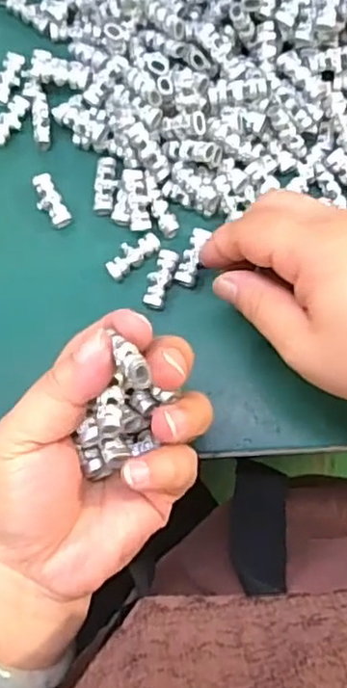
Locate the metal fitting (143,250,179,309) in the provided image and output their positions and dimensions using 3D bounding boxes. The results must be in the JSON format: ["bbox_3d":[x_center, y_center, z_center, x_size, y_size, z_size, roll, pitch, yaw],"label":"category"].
[{"bbox_3d":[-0.007,-0.034,0.330,0.011,0.004,0.031,20,78,6],"label":"metal fitting"}]

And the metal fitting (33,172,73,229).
[{"bbox_3d":[-0.066,-0.076,0.344,0.013,0.008,0.030,-28,78,-5],"label":"metal fitting"}]

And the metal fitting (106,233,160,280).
[{"bbox_3d":[-0.021,-0.046,0.334,0.030,0.005,0.013,-35,78,-7],"label":"metal fitting"}]

